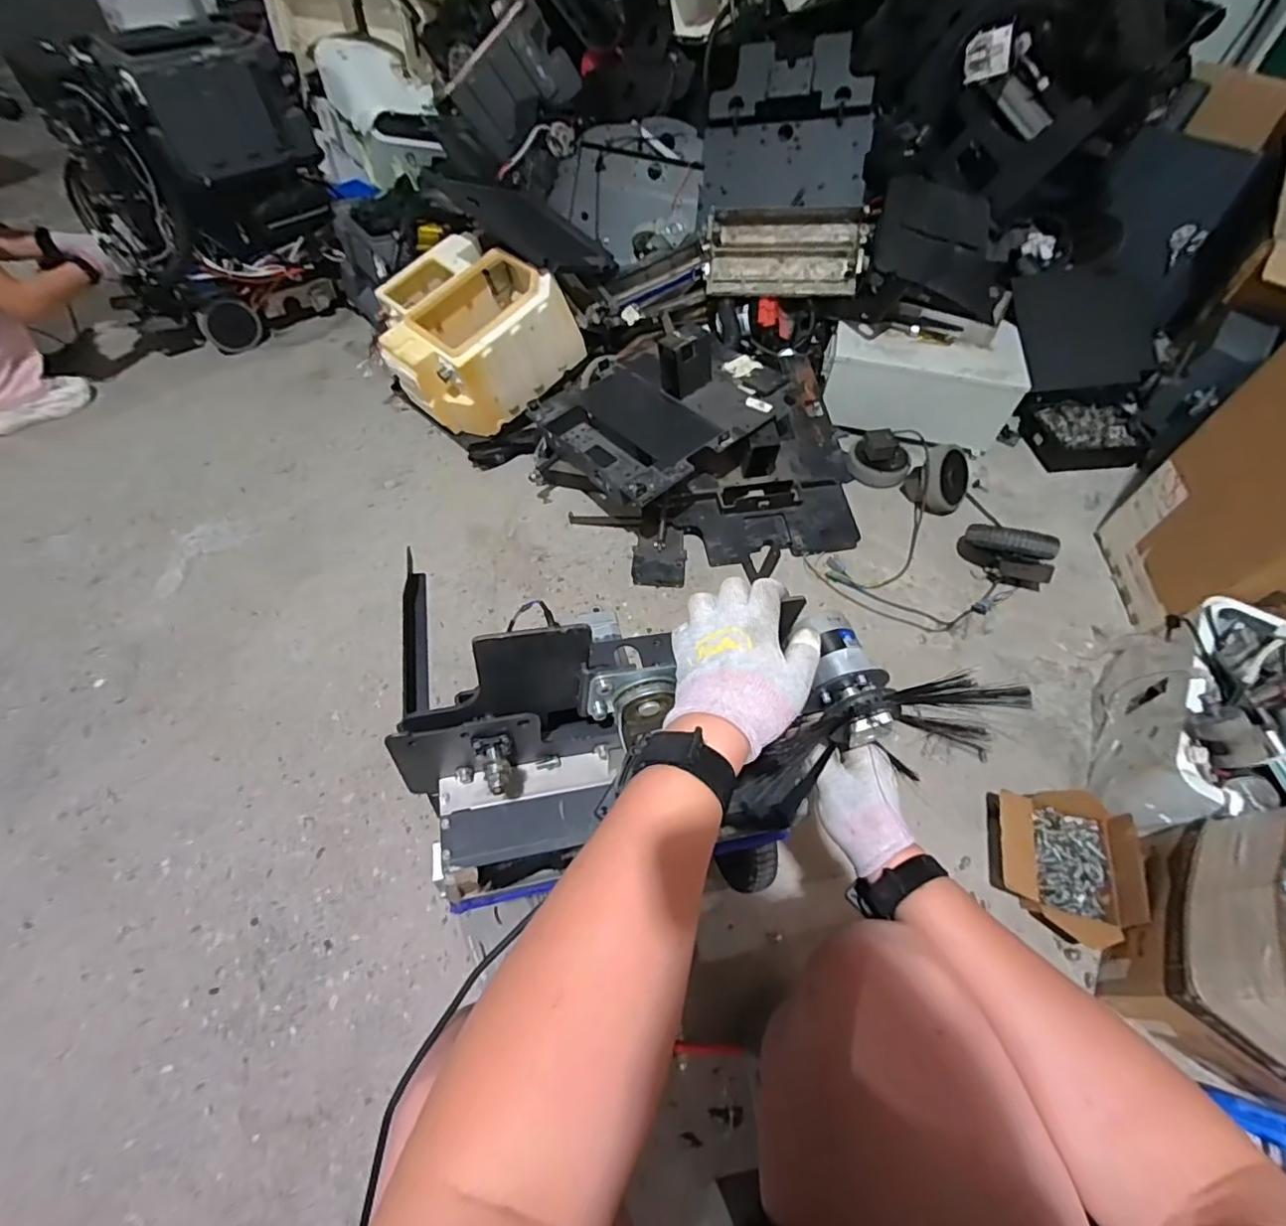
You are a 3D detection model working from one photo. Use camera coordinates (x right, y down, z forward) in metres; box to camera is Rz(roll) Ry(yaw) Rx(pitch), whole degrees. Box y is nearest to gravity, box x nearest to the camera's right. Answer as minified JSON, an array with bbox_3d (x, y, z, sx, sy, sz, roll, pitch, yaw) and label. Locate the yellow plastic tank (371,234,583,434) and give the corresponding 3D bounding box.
[{"bbox_3d":[-0.427,-0.695,1.418,0.430,0.264,0.390,-34,63,-22],"label":"yellow plastic tank"}]

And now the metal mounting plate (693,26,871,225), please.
[{"bbox_3d":[0.356,-1.219,1.433,0.414,0.339,0.034,7,24,19],"label":"metal mounting plate"}]

